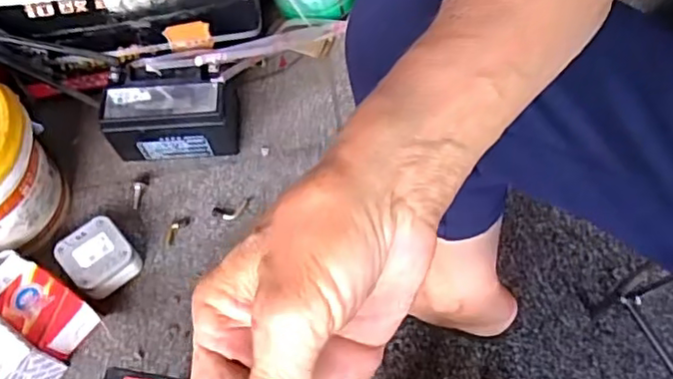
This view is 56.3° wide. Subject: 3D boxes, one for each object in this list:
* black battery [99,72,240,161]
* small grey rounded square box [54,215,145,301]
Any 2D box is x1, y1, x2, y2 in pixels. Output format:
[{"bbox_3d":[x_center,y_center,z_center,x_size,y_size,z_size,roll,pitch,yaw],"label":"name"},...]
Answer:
[{"bbox_3d":[-0.197,-0.089,0.774,0.163,0.103,0.073,-1,62,2],"label":"black battery"},{"bbox_3d":[-0.271,0.079,0.721,0.074,0.049,0.076,-38,67,-16],"label":"small grey rounded square box"}]

